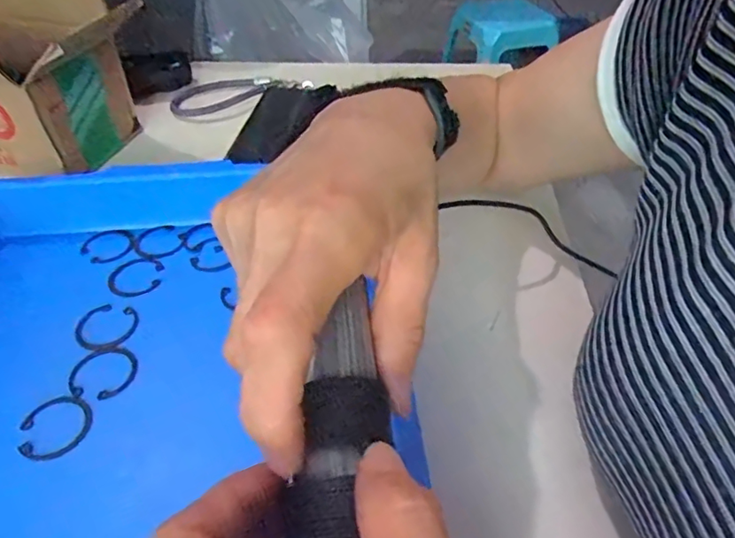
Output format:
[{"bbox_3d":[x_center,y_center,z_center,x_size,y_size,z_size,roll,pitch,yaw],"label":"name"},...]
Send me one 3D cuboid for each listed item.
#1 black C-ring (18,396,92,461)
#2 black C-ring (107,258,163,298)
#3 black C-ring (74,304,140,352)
[{"bbox_3d":[-0.166,0.084,0.288,0.035,0.006,0.034,-12,43,-13],"label":"black C-ring"},{"bbox_3d":[-0.157,0.004,0.367,0.037,0.004,0.042,-19,46,-20],"label":"black C-ring"},{"bbox_3d":[-0.161,0.035,0.335,0.036,0.005,0.038,0,42,0],"label":"black C-ring"}]

